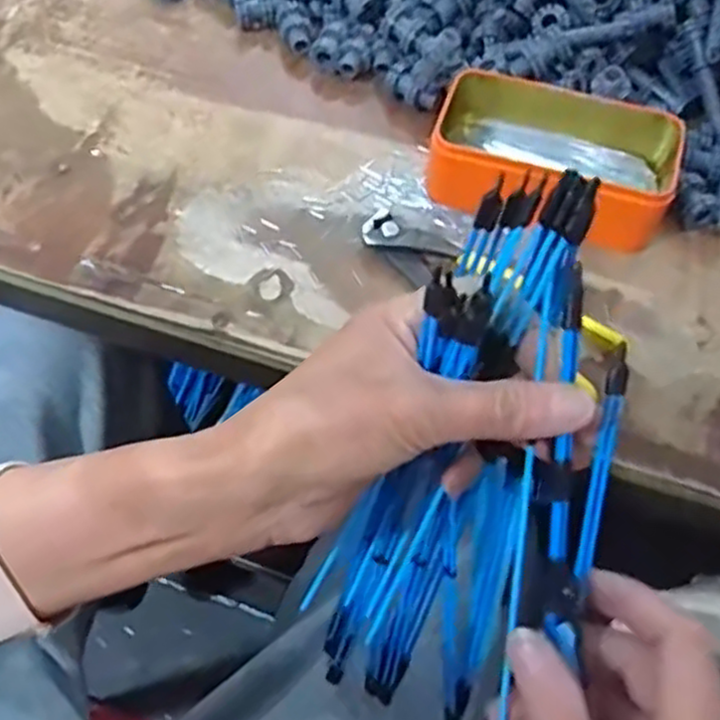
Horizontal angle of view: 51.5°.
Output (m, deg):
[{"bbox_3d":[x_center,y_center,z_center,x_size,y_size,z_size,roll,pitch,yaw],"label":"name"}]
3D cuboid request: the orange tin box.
[{"bbox_3d":[0.116,-0.125,0.460,0.148,0.048,0.085,18,61,8],"label":"orange tin box"}]

